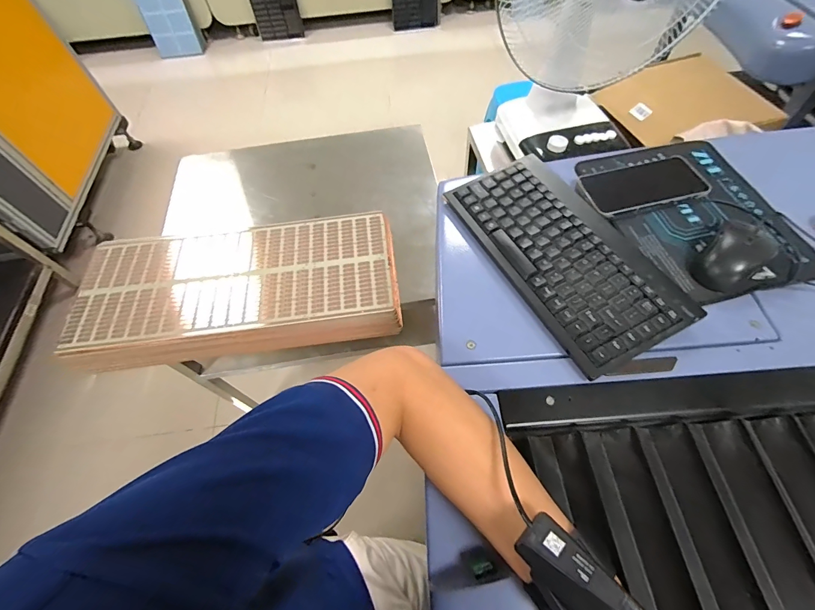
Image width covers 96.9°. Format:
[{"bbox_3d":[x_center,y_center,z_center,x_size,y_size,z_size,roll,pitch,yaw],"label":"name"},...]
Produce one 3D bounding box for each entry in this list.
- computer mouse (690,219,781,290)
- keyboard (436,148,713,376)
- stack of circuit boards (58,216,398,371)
[{"bbox_3d":[0.386,-0.064,0.419,0.115,0.034,0.058,-41,66,-18],"label":"computer mouse"},{"bbox_3d":[0.180,-0.066,0.437,0.154,0.025,0.289,-25,62,-10],"label":"keyboard"},{"bbox_3d":[-0.329,-0.037,0.732,0.631,0.061,0.283,-7,60,-1],"label":"stack of circuit boards"}]

